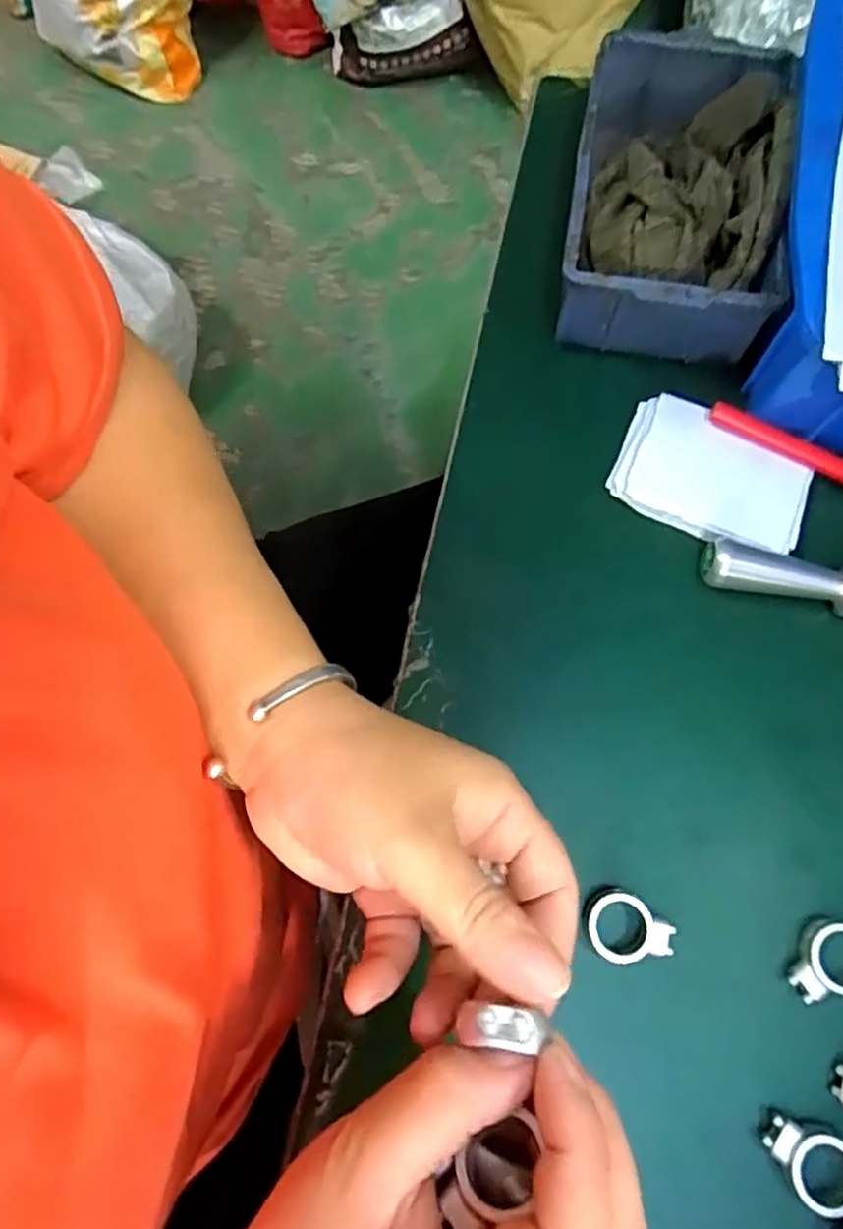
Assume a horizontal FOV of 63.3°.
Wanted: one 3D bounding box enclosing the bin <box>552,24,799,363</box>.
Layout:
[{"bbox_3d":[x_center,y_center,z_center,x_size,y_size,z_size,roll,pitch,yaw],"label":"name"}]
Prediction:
[{"bbox_3d":[0.114,-0.195,0.321,0.090,0.061,0.145,7,74,4],"label":"bin"}]

